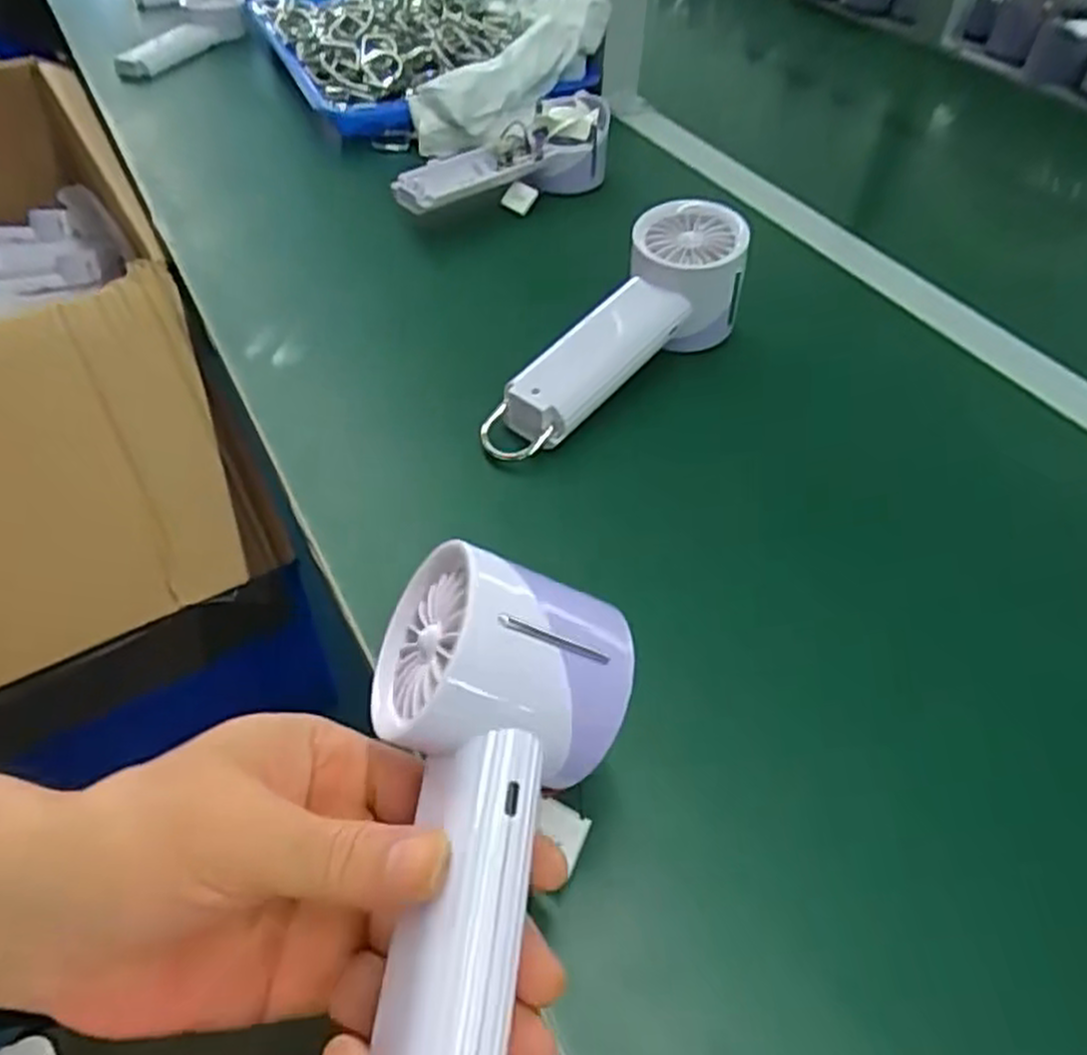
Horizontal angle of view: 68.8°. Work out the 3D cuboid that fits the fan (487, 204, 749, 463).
[{"bbox_3d":[0.041,-0.100,0.439,0.062,0.057,0.197,35,70,26],"label":"fan"}]

